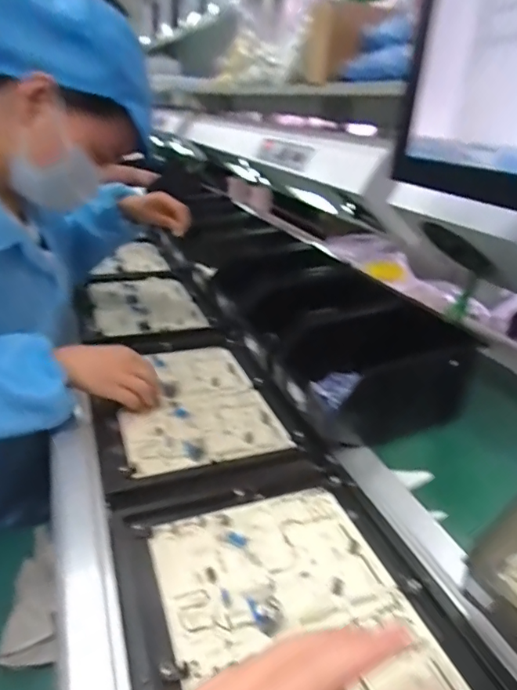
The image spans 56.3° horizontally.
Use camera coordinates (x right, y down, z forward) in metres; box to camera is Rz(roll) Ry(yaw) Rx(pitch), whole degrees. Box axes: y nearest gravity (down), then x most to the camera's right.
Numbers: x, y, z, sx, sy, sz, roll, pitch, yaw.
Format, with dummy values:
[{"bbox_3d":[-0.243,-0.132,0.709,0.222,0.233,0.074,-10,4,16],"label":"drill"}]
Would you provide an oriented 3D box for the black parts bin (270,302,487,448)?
[{"bbox_3d":[0.152,0.043,0.646,0.221,0.132,0.150,-4,27,-18],"label":"black parts bin"}]

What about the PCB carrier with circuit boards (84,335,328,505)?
[{"bbox_3d":[-0.095,0.074,0.701,0.262,0.021,0.396,-3,27,-15],"label":"PCB carrier with circuit boards"}]

